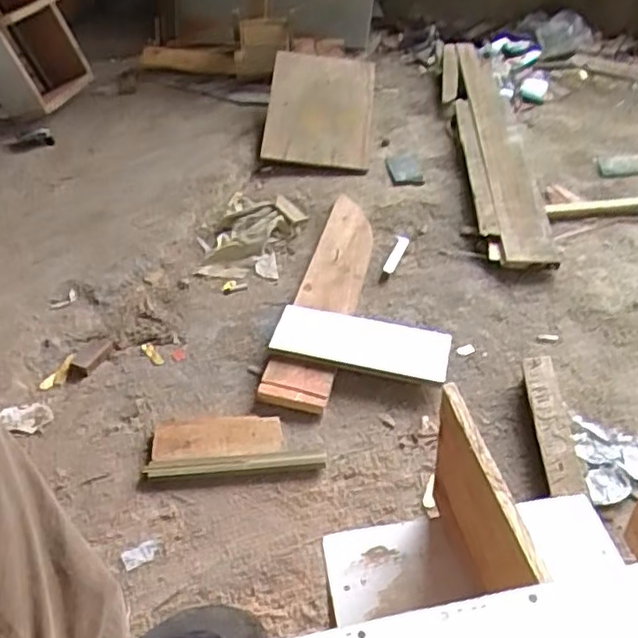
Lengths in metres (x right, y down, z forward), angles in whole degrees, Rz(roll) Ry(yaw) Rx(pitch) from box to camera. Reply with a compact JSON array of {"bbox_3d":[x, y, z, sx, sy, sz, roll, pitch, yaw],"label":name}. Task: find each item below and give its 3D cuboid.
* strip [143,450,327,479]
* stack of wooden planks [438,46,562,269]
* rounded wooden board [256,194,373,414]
[{"bbox_3d":[-0.107,0.190,0.862,0.230,0.009,0.029,-3,41,-5],"label":"strip"},{"bbox_3d":[0.388,-0.431,1.528,0.148,0.046,0.979,1,42,1],"label":"stack of wooden planks"},{"bbox_3d":[0.020,-0.053,1.135,0.100,0.031,0.547,9,41,9],"label":"rounded wooden board"}]

